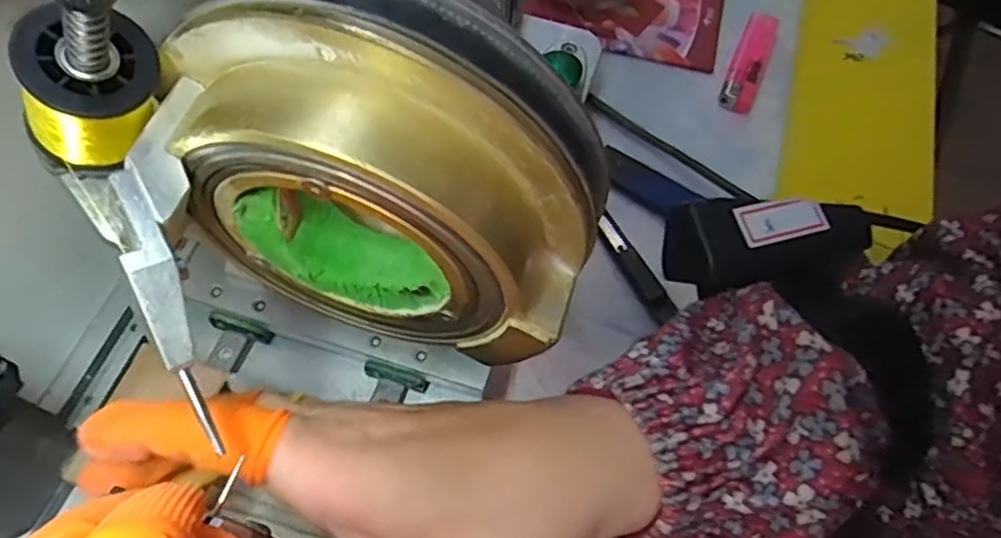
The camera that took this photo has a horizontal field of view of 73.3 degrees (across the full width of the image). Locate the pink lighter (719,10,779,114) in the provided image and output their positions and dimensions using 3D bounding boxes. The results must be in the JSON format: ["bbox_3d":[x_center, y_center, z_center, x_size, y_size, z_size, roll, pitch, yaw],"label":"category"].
[{"bbox_3d":[0.152,-0.127,0.410,0.019,0.012,0.078,23,64,9],"label":"pink lighter"}]

